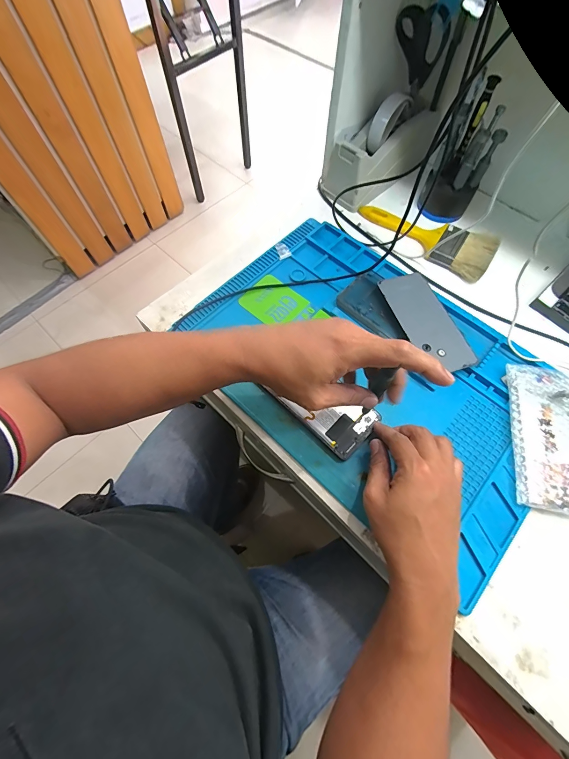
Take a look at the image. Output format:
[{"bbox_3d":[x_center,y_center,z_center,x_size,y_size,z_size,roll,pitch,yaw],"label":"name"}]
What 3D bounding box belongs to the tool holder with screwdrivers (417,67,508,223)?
[{"bbox_3d":[0.271,-0.332,0.485,0.081,0.142,0.085,26,70,10],"label":"tool holder with screwdrivers"}]

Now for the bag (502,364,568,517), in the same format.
[{"bbox_3d":[0.312,0.066,0.379,0.087,0.014,0.172,13,68,7],"label":"bag"}]

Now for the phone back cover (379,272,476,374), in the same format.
[{"bbox_3d":[0.192,-0.079,0.433,0.071,0.011,0.153,-17,69,-6],"label":"phone back cover"}]

